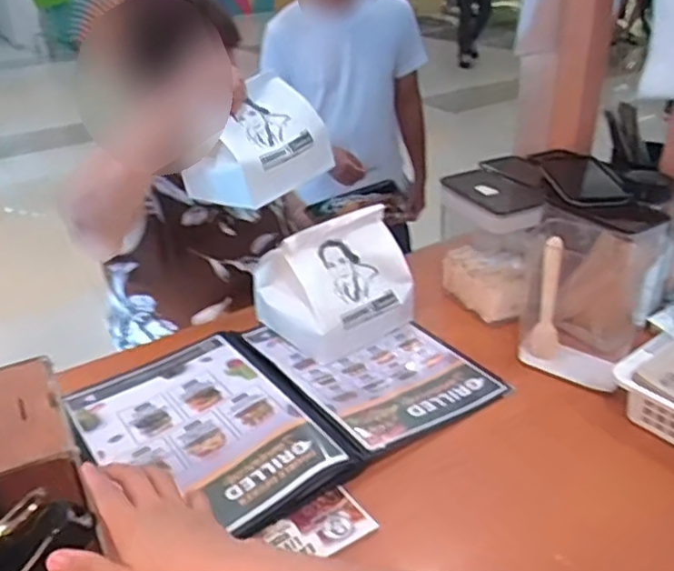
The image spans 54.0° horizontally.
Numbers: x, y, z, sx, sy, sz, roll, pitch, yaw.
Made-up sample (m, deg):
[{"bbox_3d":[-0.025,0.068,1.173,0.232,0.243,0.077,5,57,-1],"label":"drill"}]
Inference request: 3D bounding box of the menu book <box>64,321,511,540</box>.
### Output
[{"bbox_3d":[-0.058,0.121,0.793,0.452,0.016,0.303,-19,36,-29],"label":"menu book"}]

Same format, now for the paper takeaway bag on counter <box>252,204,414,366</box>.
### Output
[{"bbox_3d":[-0.003,-0.013,0.894,0.170,0.145,0.144,-21,37,-32],"label":"paper takeaway bag on counter"}]

